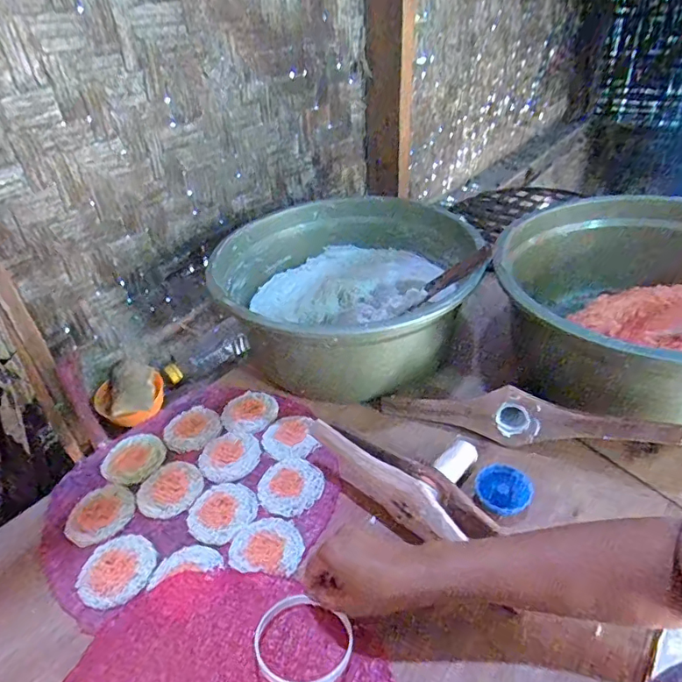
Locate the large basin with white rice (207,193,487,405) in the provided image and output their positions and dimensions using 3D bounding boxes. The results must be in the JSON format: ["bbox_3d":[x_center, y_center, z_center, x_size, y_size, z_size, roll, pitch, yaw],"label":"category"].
[{"bbox_3d":[0.009,-0.076,0.815,0.384,0.170,0.396,-3,36,2],"label":"large basin with white rice"}]

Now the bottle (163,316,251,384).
[{"bbox_3d":[-0.259,0.022,0.944,0.166,0.066,0.055,-26,40,-24],"label":"bottle"}]

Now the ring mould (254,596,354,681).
[{"bbox_3d":[-0.037,0.282,0.456,0.087,0.013,0.085,7,22,-3],"label":"ring mould"}]

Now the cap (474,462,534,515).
[{"bbox_3d":[0.191,0.173,0.578,0.064,0.023,0.057,5,37,12],"label":"cap"}]

